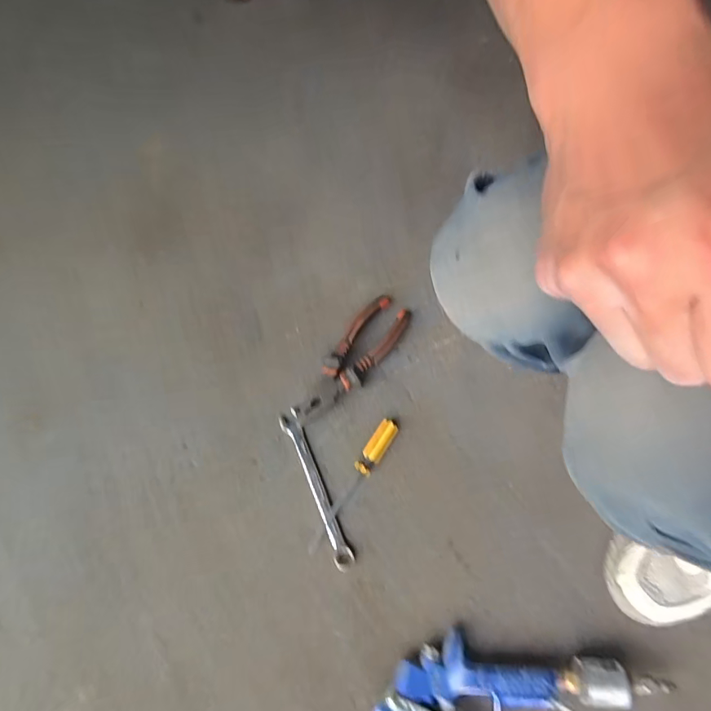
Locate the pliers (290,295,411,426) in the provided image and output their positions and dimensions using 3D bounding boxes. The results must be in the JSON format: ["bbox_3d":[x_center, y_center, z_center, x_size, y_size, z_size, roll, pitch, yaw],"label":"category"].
[{"bbox_3d":[-0.003,0.006,0.565,0.058,0.025,0.192,35,73,11],"label":"pliers"}]

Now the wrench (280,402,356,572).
[{"bbox_3d":[-0.046,0.148,0.526,0.023,0.013,0.185,-21,72,-9],"label":"wrench"}]

